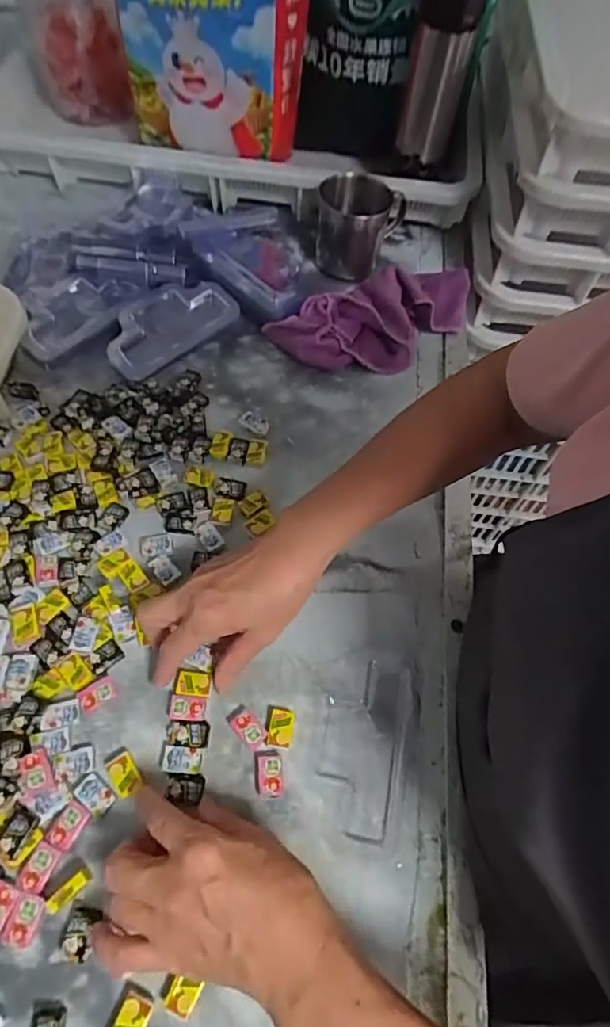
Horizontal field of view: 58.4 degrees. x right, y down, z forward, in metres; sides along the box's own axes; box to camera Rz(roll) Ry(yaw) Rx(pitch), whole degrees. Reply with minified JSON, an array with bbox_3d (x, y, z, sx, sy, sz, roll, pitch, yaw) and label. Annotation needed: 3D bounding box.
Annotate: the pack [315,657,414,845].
[{"bbox_3d":[0.044,0.164,0.400,0.060,0.009,0.123,16,61,6],"label":"pack"}]

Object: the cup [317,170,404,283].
[{"bbox_3d":[0.063,-0.336,0.636,0.093,0.085,0.082,11,60,3],"label":"cup"}]

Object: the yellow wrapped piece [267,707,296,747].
[{"bbox_3d":[-0.019,0.156,0.399,0.020,0.007,0.028,9,60,2],"label":"yellow wrapped piece"}]

